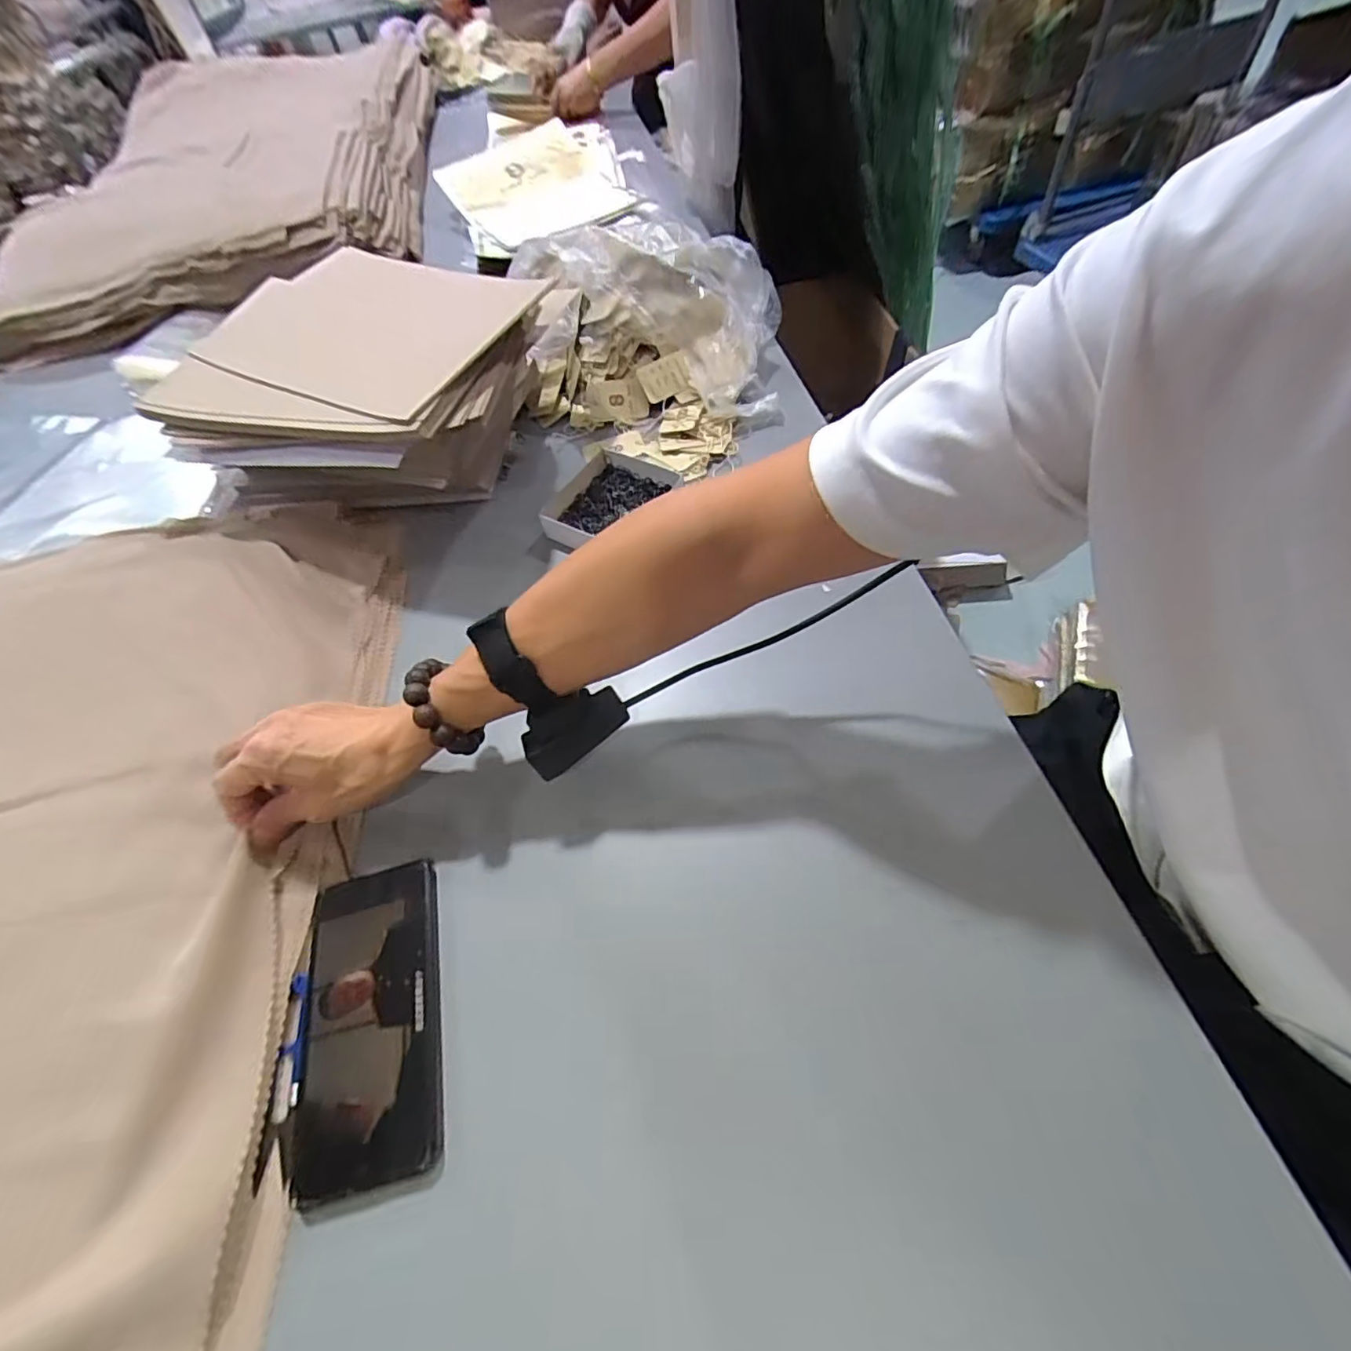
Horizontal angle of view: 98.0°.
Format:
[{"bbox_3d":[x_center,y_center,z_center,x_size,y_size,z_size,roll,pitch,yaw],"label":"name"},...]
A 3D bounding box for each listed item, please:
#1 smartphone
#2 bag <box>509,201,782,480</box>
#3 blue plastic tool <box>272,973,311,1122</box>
[{"bbox_3d":[-0.180,0.197,0.346,0.079,0.010,0.165,-17,57,-3],"label":"smartphone"},{"bbox_3d":[-0.033,-0.351,0.617,0.286,0.129,0.277,-2,55,5],"label":"bag"},{"bbox_3d":[-0.225,0.217,0.348,0.014,0.006,0.073,-13,57,-1],"label":"blue plastic tool"}]

